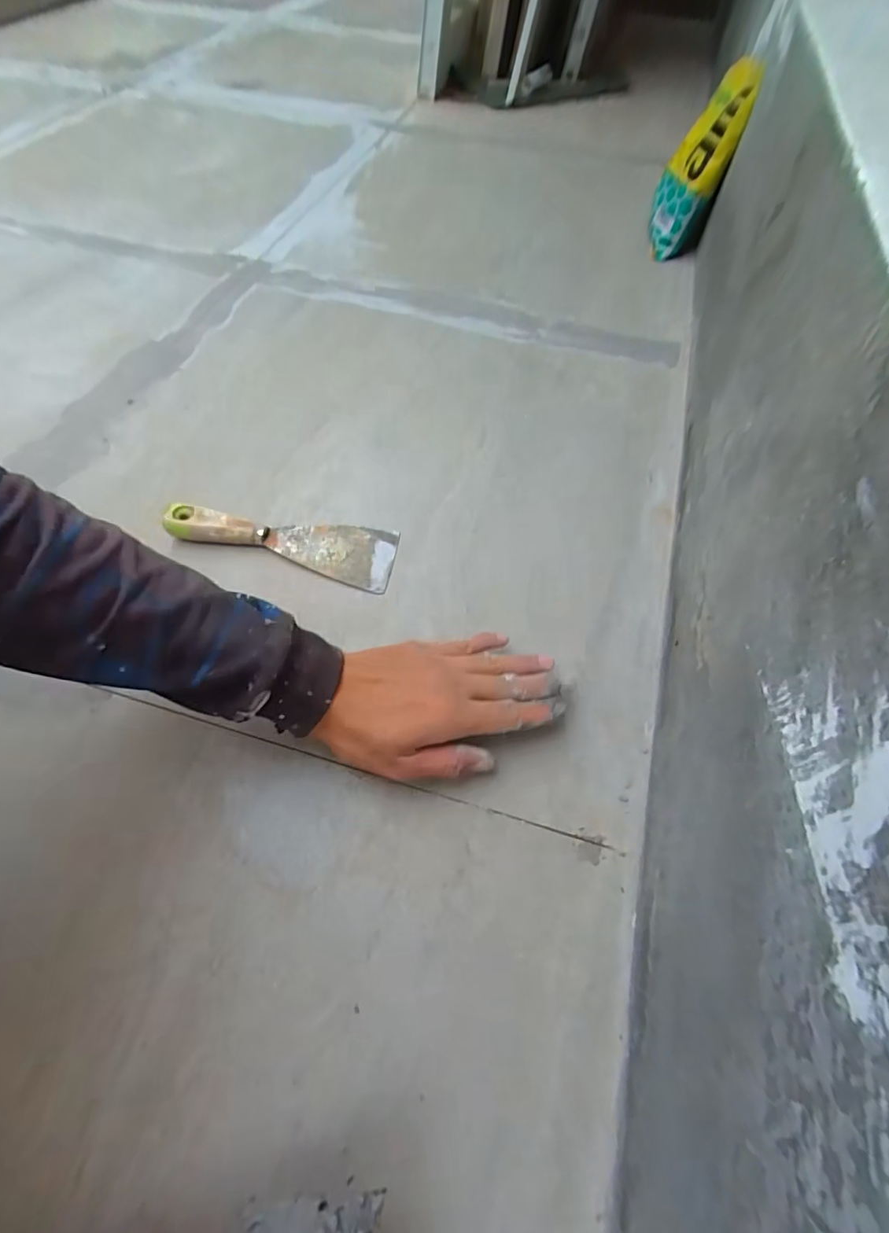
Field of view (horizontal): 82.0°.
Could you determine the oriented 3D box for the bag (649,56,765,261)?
[{"bbox_3d":[0.362,-0.651,0.745,0.081,0.210,0.124,18,59,9],"label":"bag"}]

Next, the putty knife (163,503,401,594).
[{"bbox_3d":[-0.144,-0.064,0.453,0.197,0.029,0.066,5,58,1],"label":"putty knife"}]

